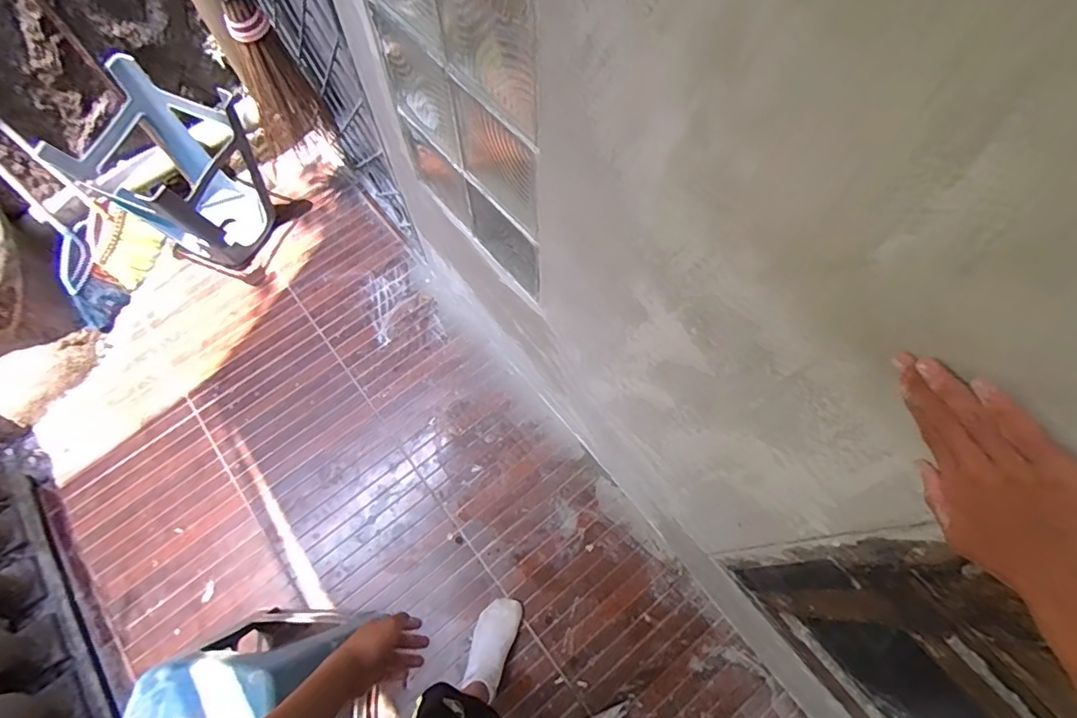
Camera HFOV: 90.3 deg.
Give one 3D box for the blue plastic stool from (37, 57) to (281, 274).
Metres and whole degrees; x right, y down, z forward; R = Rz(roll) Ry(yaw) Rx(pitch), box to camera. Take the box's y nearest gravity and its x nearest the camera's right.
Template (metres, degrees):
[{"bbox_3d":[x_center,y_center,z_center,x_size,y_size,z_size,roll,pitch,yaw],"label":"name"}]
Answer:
[{"bbox_3d":[-0.990,-0.512,1.522,0.379,0.519,0.370,0,67,0],"label":"blue plastic stool"}]

